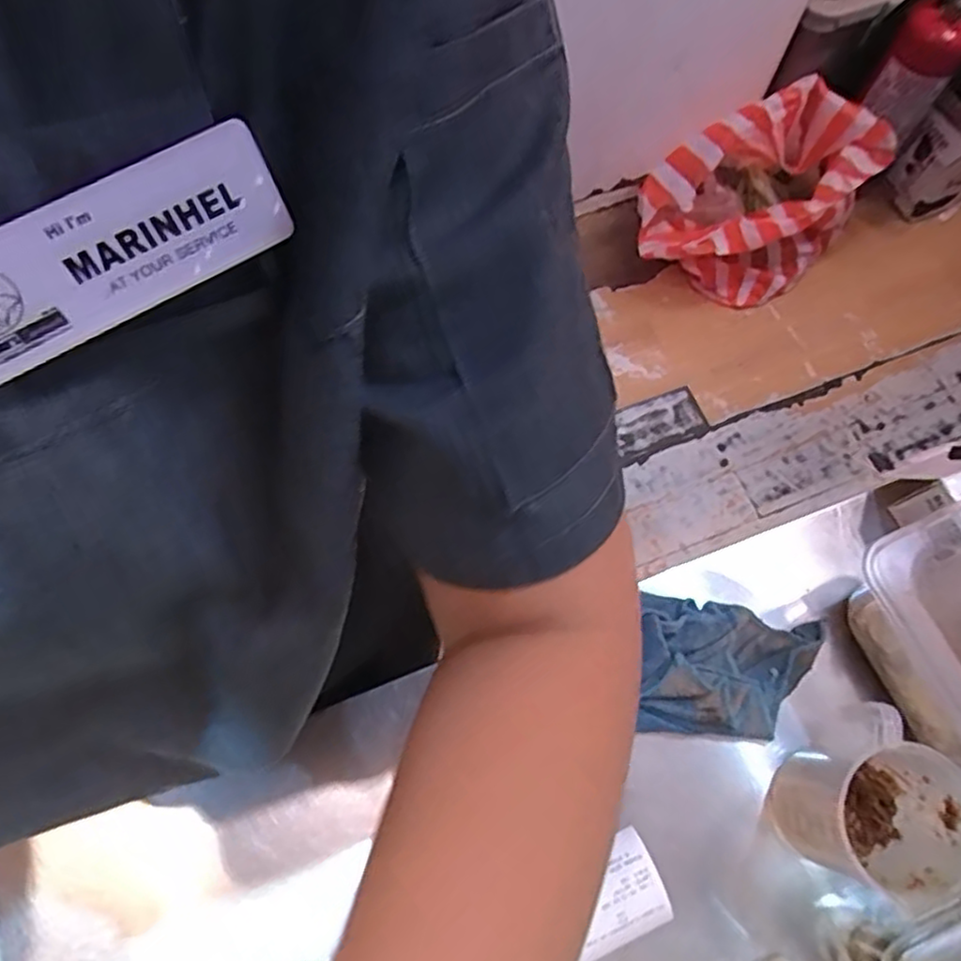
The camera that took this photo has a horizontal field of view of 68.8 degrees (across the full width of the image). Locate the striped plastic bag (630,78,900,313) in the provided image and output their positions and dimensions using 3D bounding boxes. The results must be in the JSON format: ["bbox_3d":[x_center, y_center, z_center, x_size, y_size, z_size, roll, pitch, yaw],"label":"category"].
[{"bbox_3d":[0.545,-0.582,1.418,0.347,0.323,0.387,43,73,14],"label":"striped plastic bag"}]

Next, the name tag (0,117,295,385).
[{"bbox_3d":[-0.077,-0.045,0.144,0.075,0.026,0.004,-32,45,-11],"label":"name tag"}]

